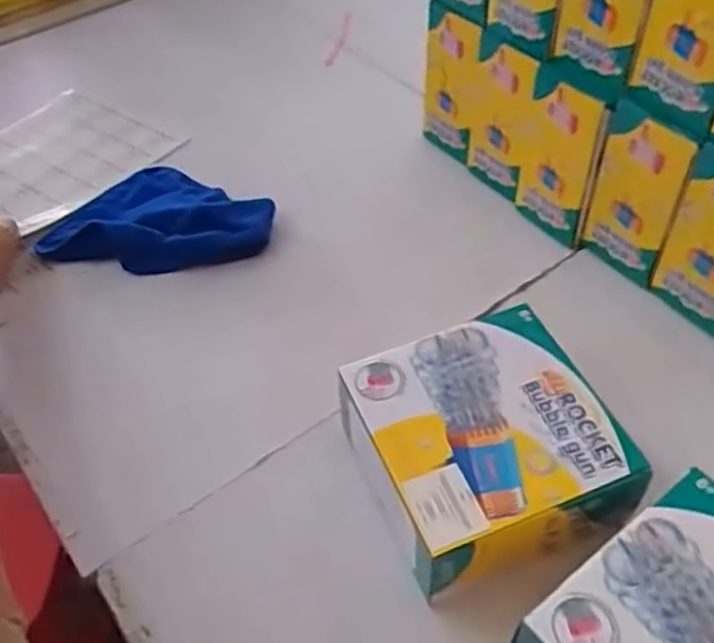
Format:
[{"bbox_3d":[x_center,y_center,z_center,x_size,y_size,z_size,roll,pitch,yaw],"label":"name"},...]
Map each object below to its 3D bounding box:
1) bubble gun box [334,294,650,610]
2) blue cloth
[{"bbox_3d":[0.093,0.091,0.544,0.163,0.076,0.171,-19,50,-12],"label":"bubble gun box"},{"bbox_3d":[-0.198,-0.113,0.784,0.219,0.034,0.141,6,50,9],"label":"blue cloth"}]

